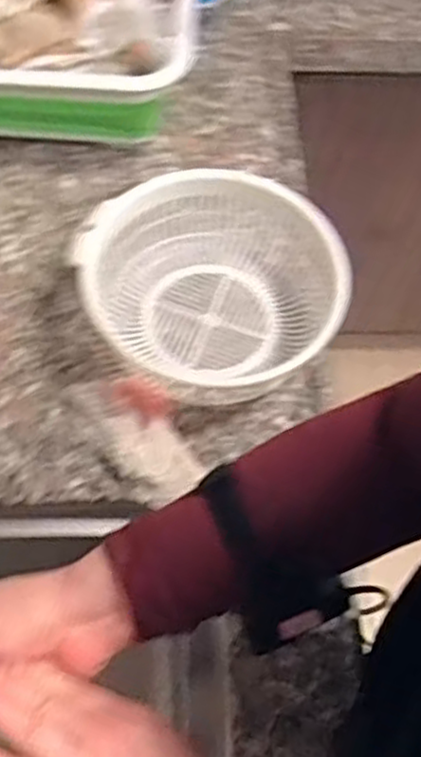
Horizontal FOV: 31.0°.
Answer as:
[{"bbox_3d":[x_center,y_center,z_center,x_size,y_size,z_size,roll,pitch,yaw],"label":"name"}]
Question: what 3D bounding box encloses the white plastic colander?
[{"bbox_3d":[0.001,-0.075,0.631,0.206,0.086,0.190,1,62,-3],"label":"white plastic colander"}]

